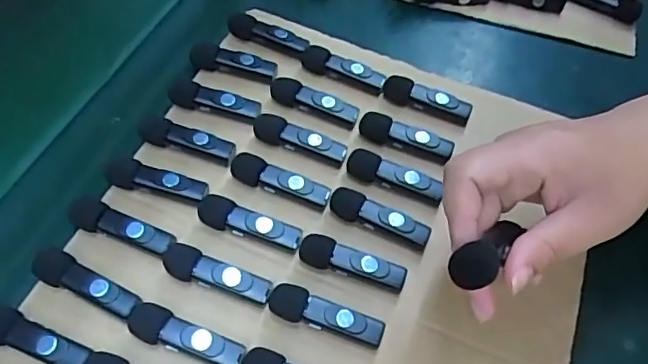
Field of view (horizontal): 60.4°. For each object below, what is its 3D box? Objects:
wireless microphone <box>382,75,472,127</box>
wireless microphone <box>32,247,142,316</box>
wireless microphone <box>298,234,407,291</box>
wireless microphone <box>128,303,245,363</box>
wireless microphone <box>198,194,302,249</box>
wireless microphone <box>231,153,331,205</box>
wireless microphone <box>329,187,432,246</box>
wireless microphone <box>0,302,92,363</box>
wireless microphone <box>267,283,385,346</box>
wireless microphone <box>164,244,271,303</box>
[{"bbox_3d":[0.075,-0.061,0.405,0.064,0.014,0.018,18,58,8],"label":"wireless microphone"},{"bbox_3d":[-0.133,0.058,0.312,0.063,0.014,0.019,24,59,11],"label":"wireless microphone"},{"bbox_3d":[0.016,0.049,0.330,0.064,0.018,0.016,18,58,7],"label":"wireless microphone"},{"bbox_3d":[-0.075,0.084,0.299,0.065,0.019,0.019,21,58,9],"label":"wireless microphone"},{"bbox_3d":[-0.046,0.024,0.341,0.065,0.018,0.020,18,58,7],"label":"wireless microphone"},{"bbox_3d":[-0.028,0.000,0.358,0.065,0.015,0.017,19,58,8],"label":"wireless microphone"},{"bbox_3d":[0.035,0.021,0.348,0.064,0.017,0.019,21,58,9],"label":"wireless microphone"},{"bbox_3d":[-0.154,0.084,0.295,0.062,0.014,0.020,22,59,10],"label":"wireless microphone"},{"bbox_3d":[0.001,0.075,0.312,0.065,0.017,0.018,16,58,6],"label":"wireless microphone"},{"bbox_3d":[-0.063,0.054,0.320,0.066,0.020,0.018,22,59,10],"label":"wireless microphone"}]

